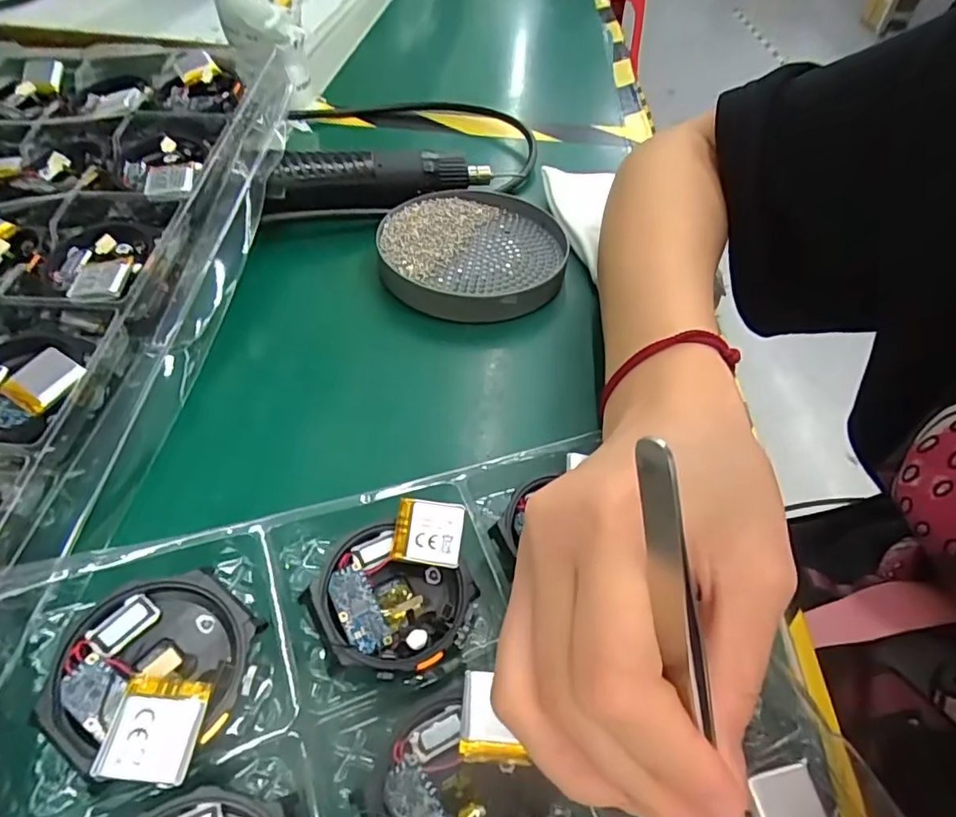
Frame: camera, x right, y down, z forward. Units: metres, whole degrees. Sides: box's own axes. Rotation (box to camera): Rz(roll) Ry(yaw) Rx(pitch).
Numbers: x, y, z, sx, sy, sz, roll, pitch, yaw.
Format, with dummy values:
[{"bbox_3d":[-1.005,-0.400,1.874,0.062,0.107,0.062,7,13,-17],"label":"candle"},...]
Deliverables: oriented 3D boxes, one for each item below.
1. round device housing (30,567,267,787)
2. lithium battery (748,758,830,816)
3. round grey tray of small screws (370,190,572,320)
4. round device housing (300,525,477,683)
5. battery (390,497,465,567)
[{"bbox_3d":[-0.090,0.072,0.157,0.048,0.014,0.050,1,48,-2],"label":"round device housing"},{"bbox_3d":[0.087,0.111,0.154,0.019,0.005,0.021,-7,49,-9],"label":"lithium battery"},{"bbox_3d":[-0.003,-0.097,0.341,0.109,0.017,0.112,1,48,-2],"label":"round grey tray of small screws"},{"bbox_3d":[-0.030,0.064,0.184,0.048,0.015,0.043,24,51,17],"label":"round device housing"},{"bbox_3d":[-0.017,0.042,0.192,0.023,0.004,0.021,9,66,-2],"label":"battery"}]

